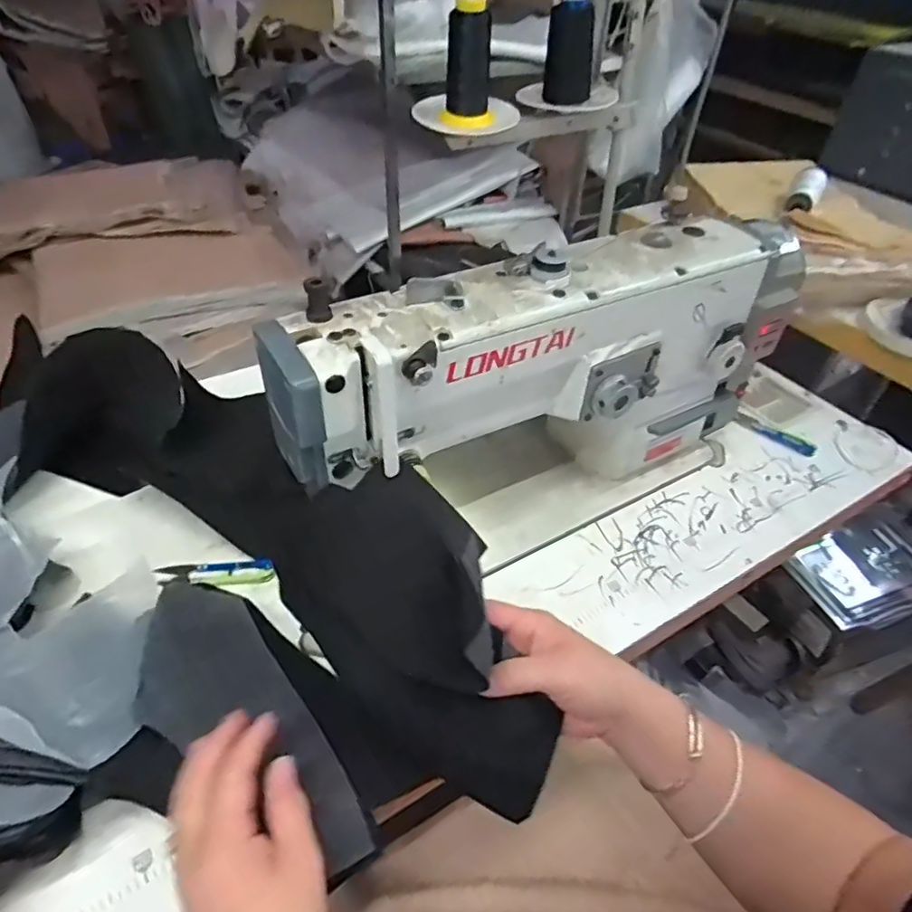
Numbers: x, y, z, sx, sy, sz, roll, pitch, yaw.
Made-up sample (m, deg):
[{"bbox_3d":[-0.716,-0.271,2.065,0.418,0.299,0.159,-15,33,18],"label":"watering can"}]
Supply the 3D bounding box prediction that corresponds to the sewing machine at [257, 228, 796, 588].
[{"bbox_3d":[0.097,-0.062,0.549,0.495,0.240,0.134,-19,47,-23],"label":"sewing machine"}]

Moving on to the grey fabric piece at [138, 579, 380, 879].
[{"bbox_3d":[-0.136,0.171,0.379,0.082,0.024,0.210,-22,56,-39],"label":"grey fabric piece"}]

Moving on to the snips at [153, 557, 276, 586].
[{"bbox_3d":[-0.212,0.105,0.532,0.099,0.006,0.023,-3,43,-7],"label":"snips"}]

